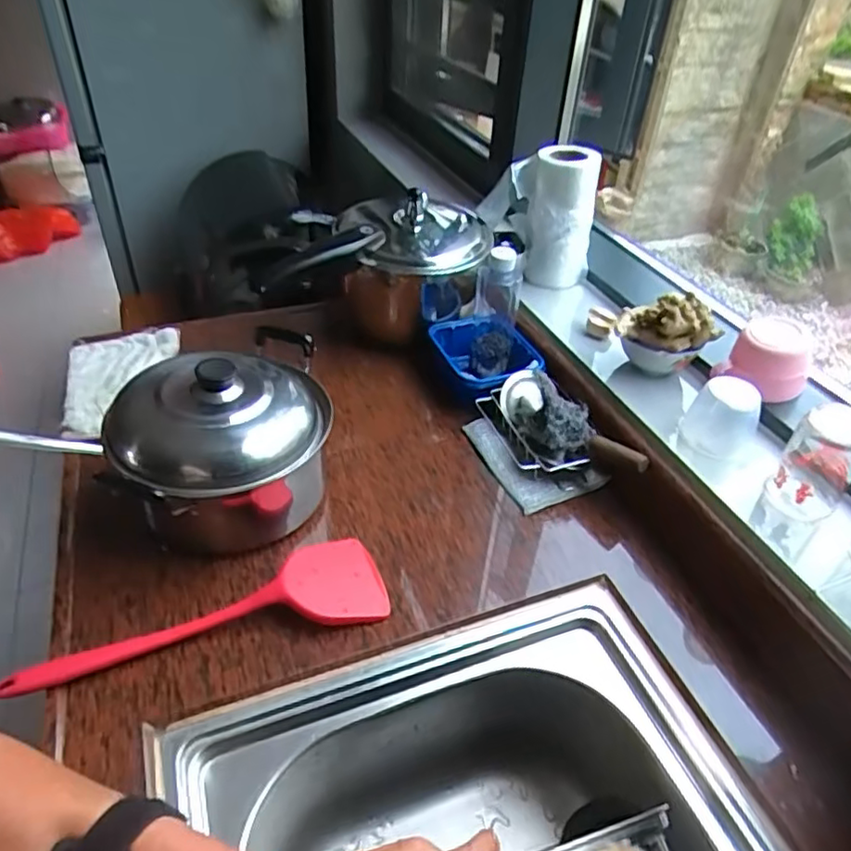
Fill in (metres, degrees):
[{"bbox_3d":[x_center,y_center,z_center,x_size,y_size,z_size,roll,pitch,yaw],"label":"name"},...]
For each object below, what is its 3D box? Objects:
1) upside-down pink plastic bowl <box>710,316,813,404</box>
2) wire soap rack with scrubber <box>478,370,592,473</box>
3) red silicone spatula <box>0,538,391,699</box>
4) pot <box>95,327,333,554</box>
[{"bbox_3d":[0.367,-0.071,0.665,0.061,0.066,0.076,-27,48,-32],"label":"upside-down pink plastic bowl"},{"bbox_3d":[0.130,-0.007,0.732,0.080,0.077,0.151,-13,42,-19],"label":"wire soap rack with scrubber"},{"bbox_3d":[-0.196,0.163,0.561,0.316,0.034,0.091,-9,43,-14],"label":"red silicone spatula"},{"bbox_3d":[-0.203,0.010,0.643,0.210,0.154,0.201,-13,42,-19],"label":"pot"}]

